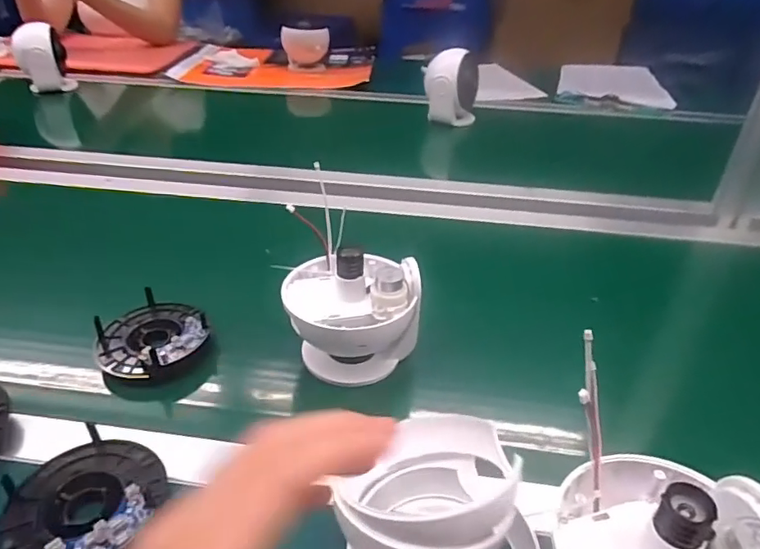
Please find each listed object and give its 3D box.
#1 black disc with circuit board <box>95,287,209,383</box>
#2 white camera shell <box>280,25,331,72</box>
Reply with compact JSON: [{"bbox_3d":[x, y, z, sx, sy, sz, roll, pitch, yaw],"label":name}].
[{"bbox_3d":[-0.216,0.064,0.509,0.094,0.047,0.099,1,35,-1],"label":"black disc with circuit board"},{"bbox_3d":[-0.181,-0.548,1.310,0.115,0.098,0.065,-3,35,-6],"label":"white camera shell"}]

